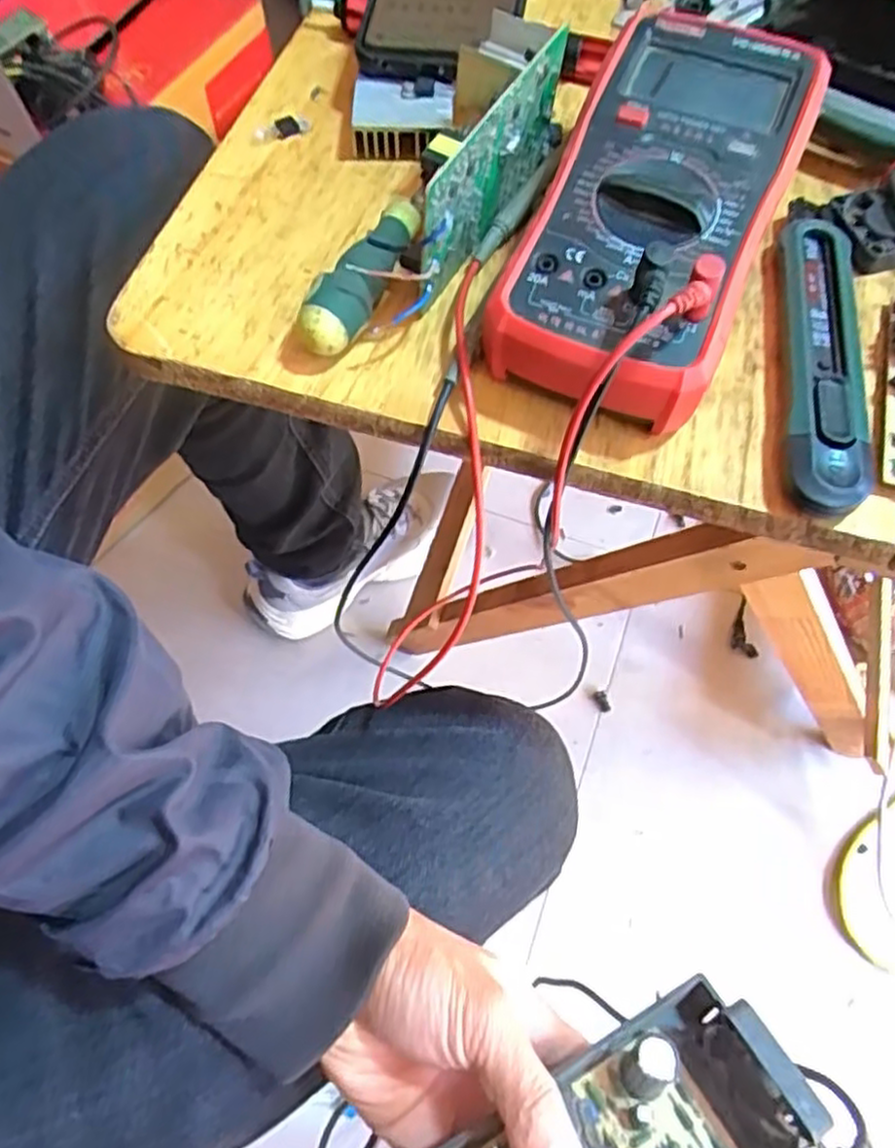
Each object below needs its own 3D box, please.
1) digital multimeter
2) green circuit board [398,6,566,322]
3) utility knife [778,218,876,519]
[{"bbox_3d":[0.082,-0.144,0.300,0.090,0.059,0.186,22,66,10],"label":"digital multimeter"},{"bbox_3d":[0.007,-0.177,0.308,0.039,0.064,0.130,27,69,11],"label":"green circuit board"},{"bbox_3d":[0.153,-0.087,0.295,0.034,0.020,0.145,9,64,4],"label":"utility knife"}]

